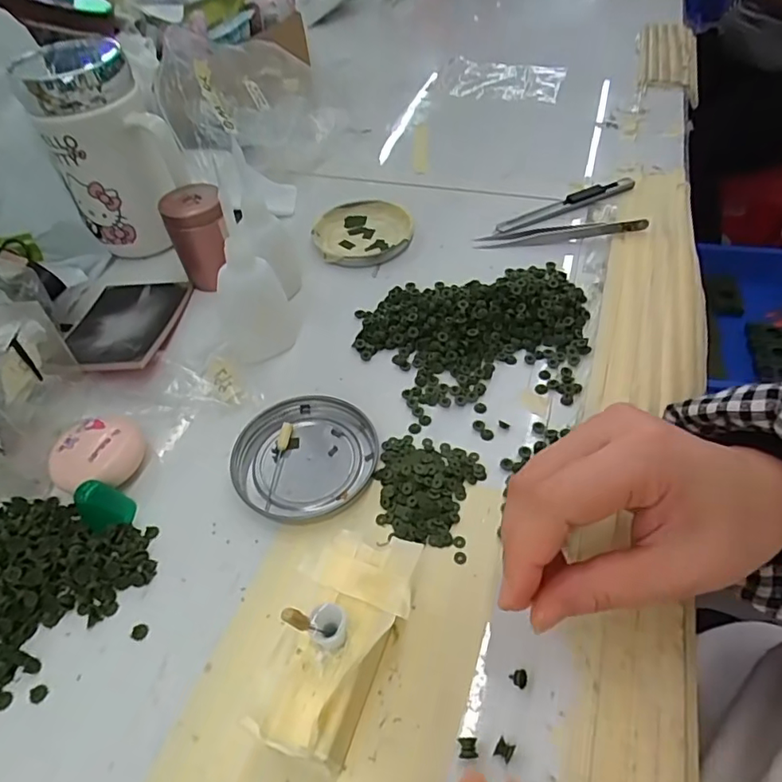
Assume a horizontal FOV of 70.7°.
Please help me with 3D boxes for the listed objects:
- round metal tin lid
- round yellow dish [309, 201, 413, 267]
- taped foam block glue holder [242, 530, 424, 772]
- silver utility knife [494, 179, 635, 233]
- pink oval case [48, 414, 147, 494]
[{"bbox_3d":[-0.047,0.035,0.308,0.078,0.010,0.073,-2,49,2],"label":"round metal tin lid"},{"bbox_3d":[-0.024,-0.129,0.447,0.077,0.011,0.078,-2,49,2],"label":"round yellow dish"},{"bbox_3d":[-0.021,0.102,0.227,0.048,0.039,0.087,18,53,19],"label":"taped foam block glue holder"},{"bbox_3d":[0.143,-0.153,0.449,0.129,0.010,0.015,-20,51,-12],"label":"silver utility knife"},{"bbox_3d":[-0.161,0.036,0.305,0.047,0.022,0.037,-17,50,-10],"label":"pink oval case"}]

